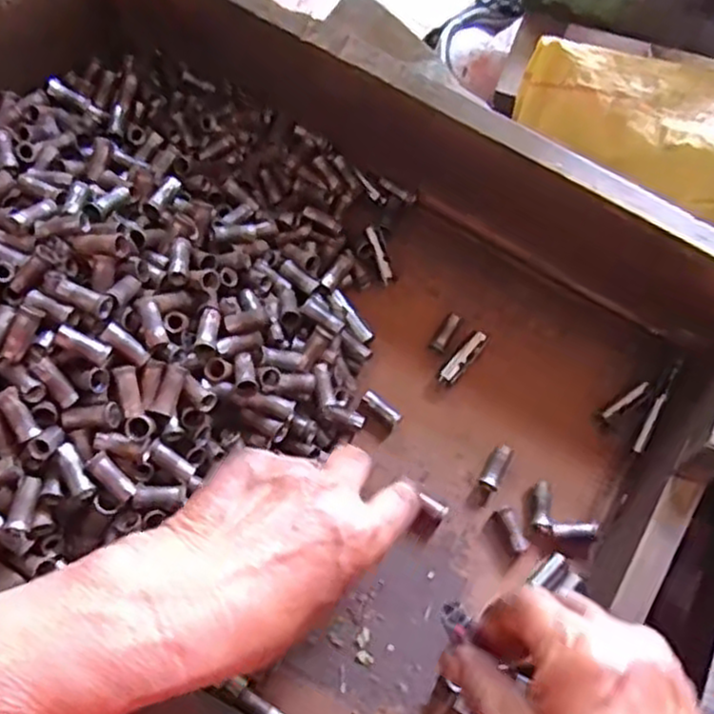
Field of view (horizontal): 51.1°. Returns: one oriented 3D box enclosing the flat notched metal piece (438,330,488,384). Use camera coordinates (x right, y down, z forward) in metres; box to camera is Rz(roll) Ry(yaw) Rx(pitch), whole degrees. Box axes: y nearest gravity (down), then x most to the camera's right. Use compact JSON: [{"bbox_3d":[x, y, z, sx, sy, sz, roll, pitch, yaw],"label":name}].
[{"bbox_3d":[0.062,0.000,0.436,0.010,0.007,0.037,38,72,14],"label":"flat notched metal piece"}]

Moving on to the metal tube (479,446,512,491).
[{"bbox_3d":[0.078,0.062,0.418,0.011,0.007,0.026,26,69,10],"label":"metal tube"}]

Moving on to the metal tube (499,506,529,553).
[{"bbox_3d":[0.084,0.093,0.402,0.008,0.006,0.025,-19,69,-8],"label":"metal tube"}]

